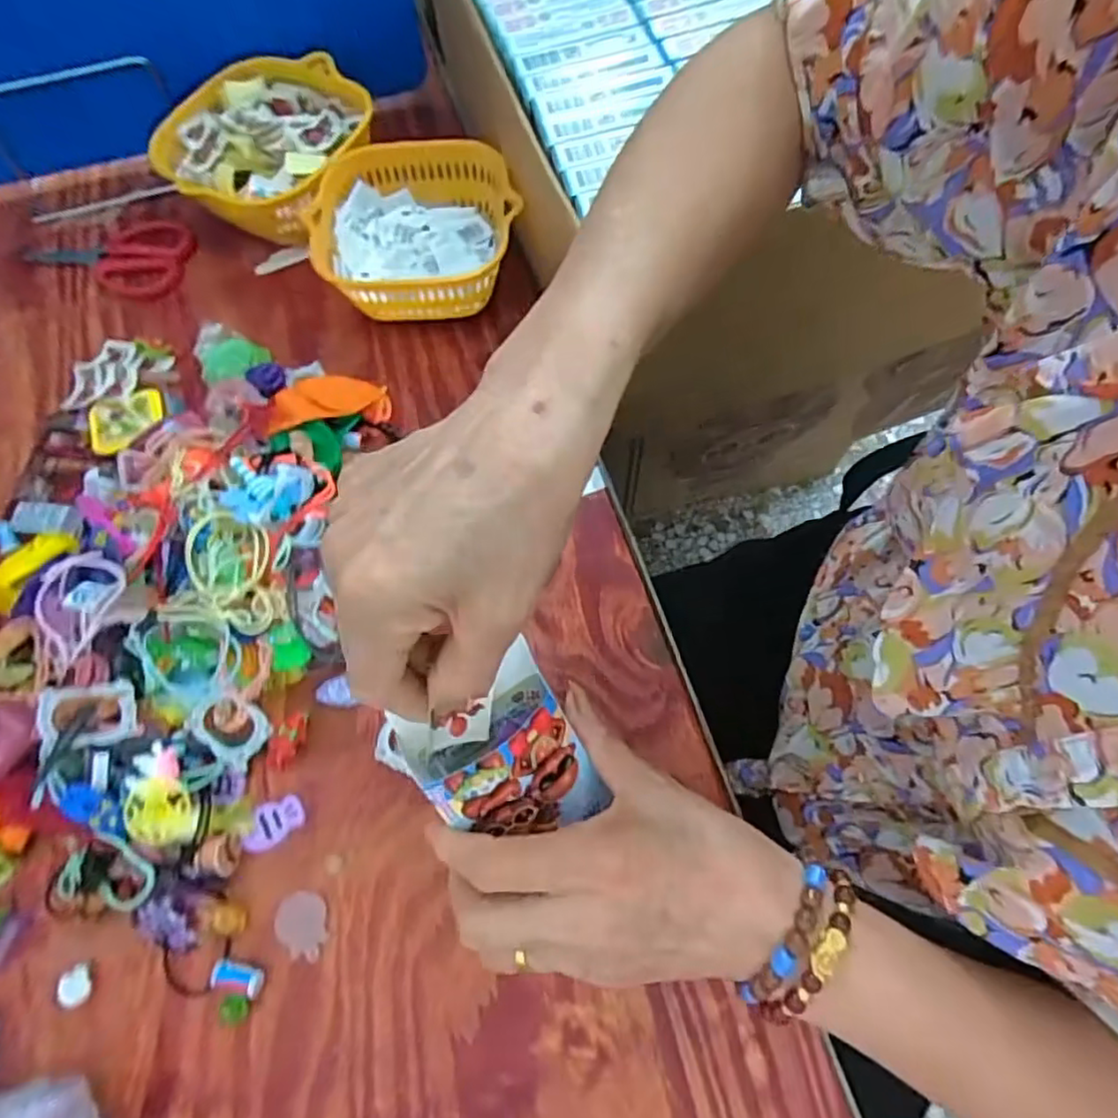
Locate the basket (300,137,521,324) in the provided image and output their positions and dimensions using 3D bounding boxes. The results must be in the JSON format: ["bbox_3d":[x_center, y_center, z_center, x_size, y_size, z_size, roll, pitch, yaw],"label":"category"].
[{"bbox_3d":[-0.100,-0.228,0.479,0.138,0.071,0.134,-11,67,-1],"label":"basket"}]

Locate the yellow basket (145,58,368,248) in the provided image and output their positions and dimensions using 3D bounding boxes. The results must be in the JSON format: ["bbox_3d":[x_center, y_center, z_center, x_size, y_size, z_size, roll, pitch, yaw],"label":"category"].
[{"bbox_3d":[-0.219,-0.313,0.516,0.155,0.071,0.142,-1,67,3],"label":"yellow basket"}]

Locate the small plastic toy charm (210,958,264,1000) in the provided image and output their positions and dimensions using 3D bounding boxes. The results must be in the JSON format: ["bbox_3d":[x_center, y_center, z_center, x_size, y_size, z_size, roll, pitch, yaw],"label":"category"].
[{"bbox_3d":[-0.162,0.210,0.328,0.025,0.011,0.013,14,68,8],"label":"small plastic toy charm"}]

